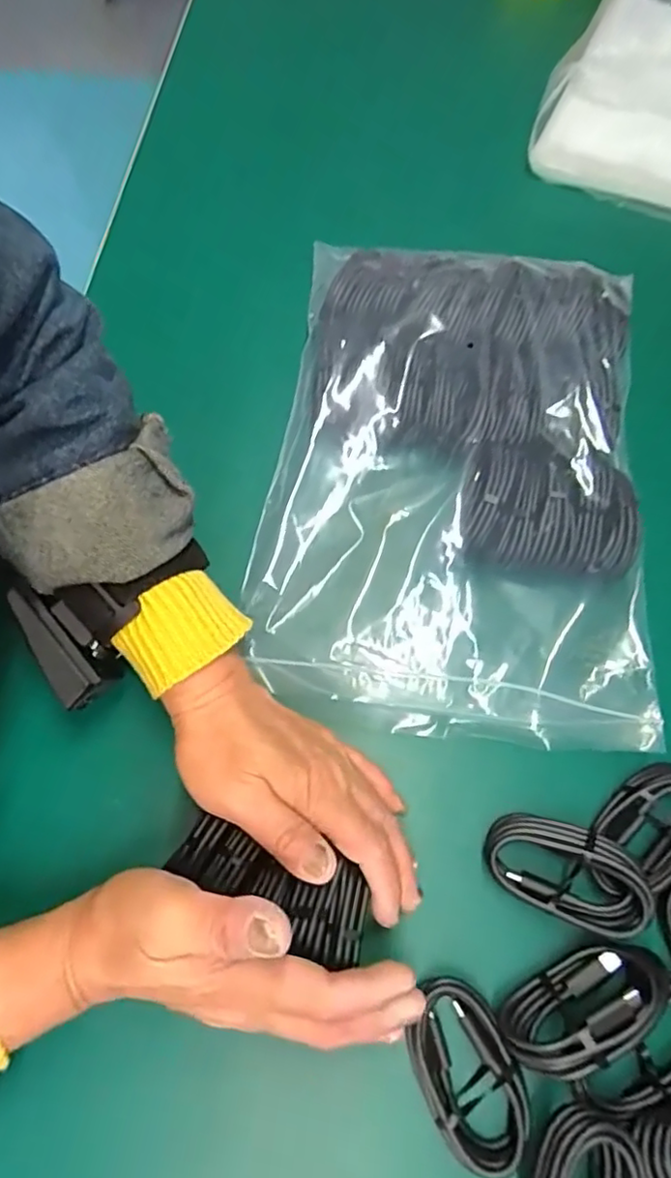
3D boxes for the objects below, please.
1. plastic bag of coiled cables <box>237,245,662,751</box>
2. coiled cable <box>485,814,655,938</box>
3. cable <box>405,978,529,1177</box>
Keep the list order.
[{"bbox_3d":[0.075,-0.081,0.380,0.217,0.034,0.326,6,67,2],"label":"plastic bag of coiled cables"},{"bbox_3d":[0.112,0.138,0.304,0.073,0.028,0.042,20,69,7],"label":"coiled cable"},{"bbox_3d":[0.058,0.219,0.279,0.044,0.024,0.073,-14,68,-7],"label":"cable"}]

